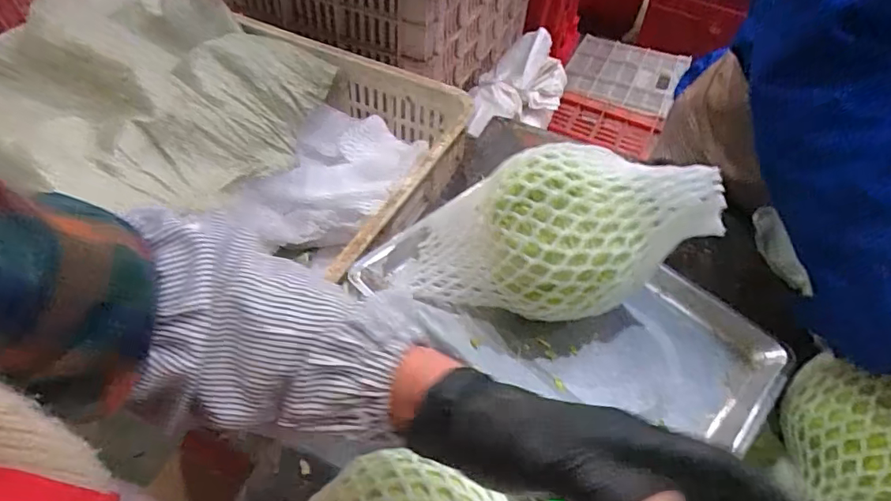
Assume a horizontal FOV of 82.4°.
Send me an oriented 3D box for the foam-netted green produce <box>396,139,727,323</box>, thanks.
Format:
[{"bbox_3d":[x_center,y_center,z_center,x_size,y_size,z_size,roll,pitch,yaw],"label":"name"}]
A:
[{"bbox_3d":[0.076,-0.006,0.432,0.283,0.122,0.111,-16,43,29],"label":"foam-netted green produce"}]

